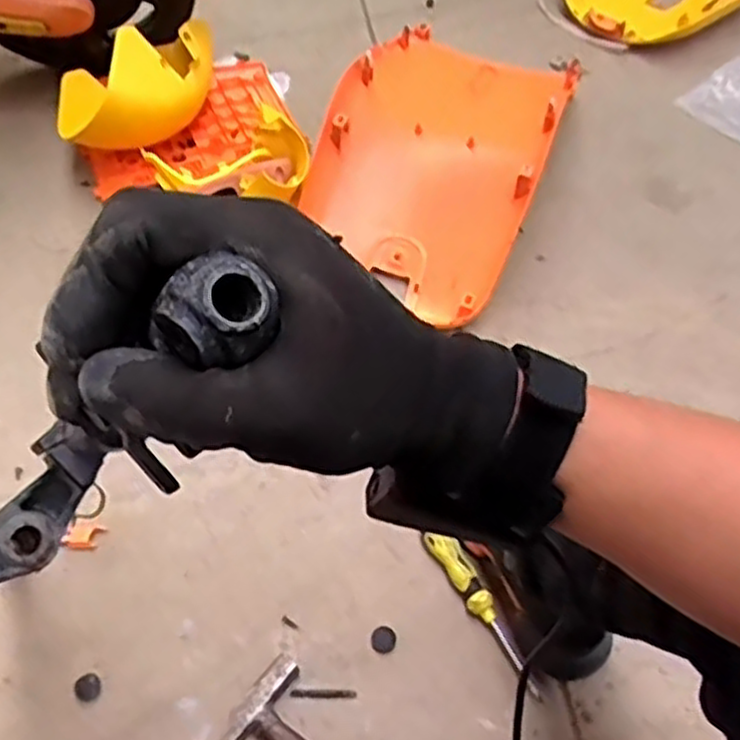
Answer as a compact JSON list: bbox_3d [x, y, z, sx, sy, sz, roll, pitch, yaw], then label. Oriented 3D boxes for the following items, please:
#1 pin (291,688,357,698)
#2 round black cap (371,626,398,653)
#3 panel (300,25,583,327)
[{"bbox_3d":[-0.044,0.309,0.725,0.061,0.004,0.009,2,54,-3],"label":"pin"},{"bbox_3d":[0.014,0.268,0.754,0.025,0.004,0.026,2,54,-3],"label":"round black cap"},{"bbox_3d":[0.103,-0.323,1.110,0.308,0.132,0.558,21,57,9],"label":"panel"}]

